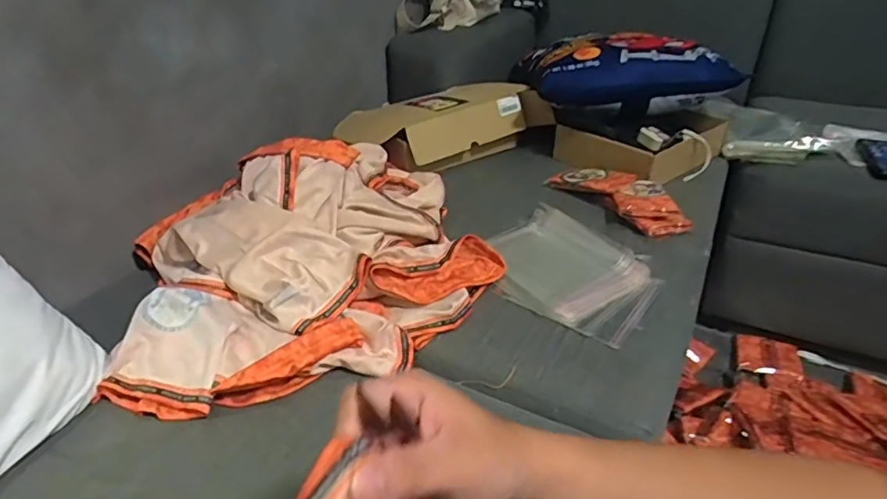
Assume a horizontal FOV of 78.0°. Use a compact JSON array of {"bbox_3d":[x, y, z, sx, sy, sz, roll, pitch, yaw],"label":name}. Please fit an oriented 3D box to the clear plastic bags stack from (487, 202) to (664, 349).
[{"bbox_3d":[0.171,0.023,0.752,0.245,0.019,0.190,28,42,35],"label":"clear plastic bags stack"}]

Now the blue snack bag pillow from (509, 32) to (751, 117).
[{"bbox_3d":[0.347,-0.355,1.080,0.386,0.111,0.187,1,34,0],"label":"blue snack bag pillow"}]

